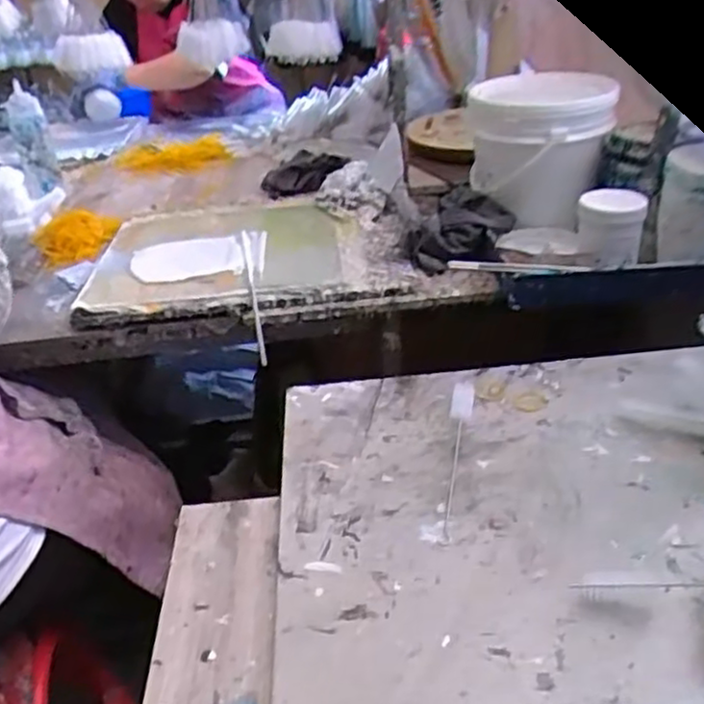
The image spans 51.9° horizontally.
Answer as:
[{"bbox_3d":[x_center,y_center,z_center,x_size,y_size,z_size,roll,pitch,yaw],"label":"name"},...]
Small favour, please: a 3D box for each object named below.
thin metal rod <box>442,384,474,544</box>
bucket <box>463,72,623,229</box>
[{"bbox_3d":[0.088,0.086,0.616,0.019,0.007,0.200,1,32,14],"label":"thin metal rod"},{"bbox_3d":[0.281,-0.314,1.099,0.196,0.159,0.226,2,28,5],"label":"bucket"}]

